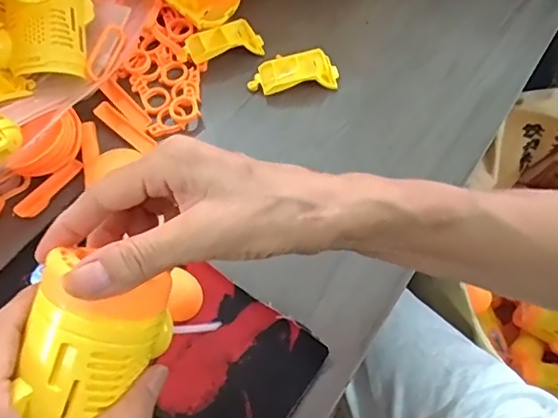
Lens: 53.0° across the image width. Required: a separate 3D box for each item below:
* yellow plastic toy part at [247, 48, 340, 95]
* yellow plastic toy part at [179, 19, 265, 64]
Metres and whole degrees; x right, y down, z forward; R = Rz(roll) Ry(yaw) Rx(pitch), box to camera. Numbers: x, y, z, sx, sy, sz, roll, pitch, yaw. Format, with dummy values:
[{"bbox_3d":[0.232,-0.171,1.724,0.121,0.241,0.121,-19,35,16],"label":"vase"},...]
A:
[{"bbox_3d":[0.012,-0.118,0.484,0.075,0.013,0.034,-7,63,-1],"label":"yellow plastic toy part"},{"bbox_3d":[-0.052,-0.148,0.496,0.072,0.016,0.035,-17,64,-6],"label":"yellow plastic toy part"}]

